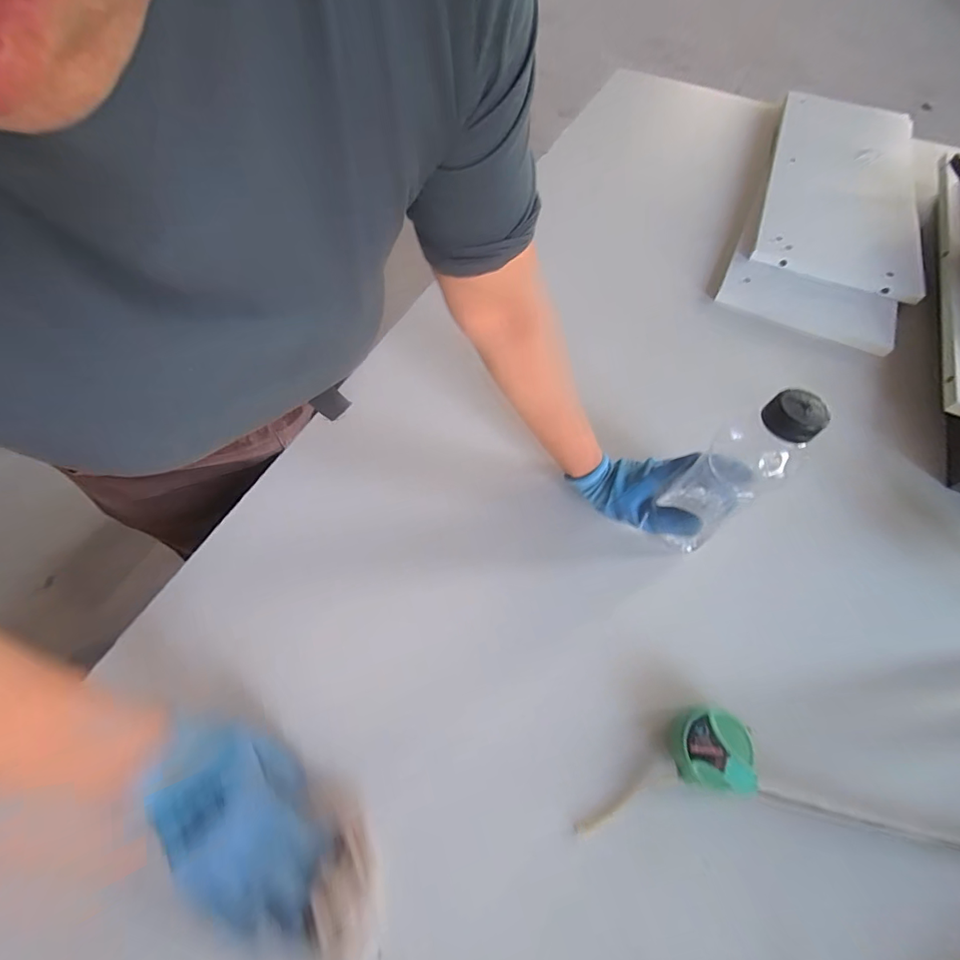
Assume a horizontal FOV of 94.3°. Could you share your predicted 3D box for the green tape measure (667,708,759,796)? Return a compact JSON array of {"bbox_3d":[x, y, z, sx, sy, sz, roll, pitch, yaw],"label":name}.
[{"bbox_3d":[0.201,0.238,0.391,0.061,0.044,0.059,1,61,-2],"label":"green tape measure"}]

